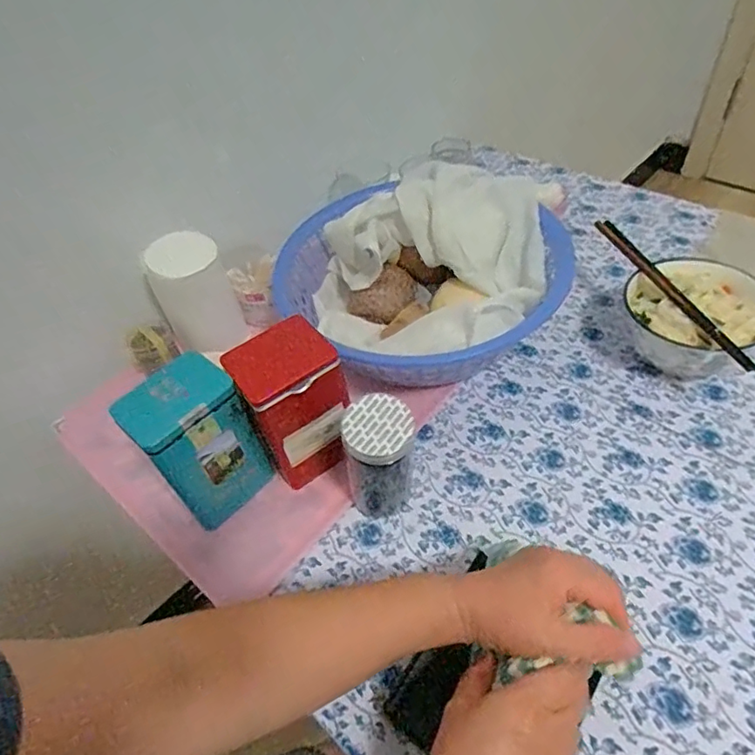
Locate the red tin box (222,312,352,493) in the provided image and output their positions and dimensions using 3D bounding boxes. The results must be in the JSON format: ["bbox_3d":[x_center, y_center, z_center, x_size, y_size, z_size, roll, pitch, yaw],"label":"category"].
[{"bbox_3d":[-0.074,0.024,0.486,0.080,0.133,0.075,-30,52,-17],"label":"red tin box"}]

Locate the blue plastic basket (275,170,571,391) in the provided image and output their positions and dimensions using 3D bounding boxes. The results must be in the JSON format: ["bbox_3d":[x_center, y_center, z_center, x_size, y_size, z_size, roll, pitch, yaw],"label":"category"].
[{"bbox_3d":[0.057,-0.110,0.584,0.285,0.124,0.274,-27,51,-15],"label":"blue plastic basket"}]

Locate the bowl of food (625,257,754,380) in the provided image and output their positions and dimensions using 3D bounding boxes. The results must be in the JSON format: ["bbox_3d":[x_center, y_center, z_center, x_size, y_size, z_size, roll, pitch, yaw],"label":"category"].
[{"bbox_3d":[0.323,-0.052,0.559,0.145,0.081,0.130,-39,55,-23],"label":"bowl of food"}]

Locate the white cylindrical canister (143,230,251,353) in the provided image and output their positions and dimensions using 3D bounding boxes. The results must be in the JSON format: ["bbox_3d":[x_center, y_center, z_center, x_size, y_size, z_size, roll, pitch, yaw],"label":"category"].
[{"bbox_3d":[-0.211,-0.100,0.615,0.079,0.121,0.085,-24,51,-13],"label":"white cylindrical canister"}]

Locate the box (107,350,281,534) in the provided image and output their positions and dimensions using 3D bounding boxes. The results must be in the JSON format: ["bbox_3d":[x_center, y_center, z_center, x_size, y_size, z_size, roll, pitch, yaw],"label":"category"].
[{"bbox_3d":[-0.154,0.059,0.469,0.064,0.142,0.083,31,60,29],"label":"box"}]

